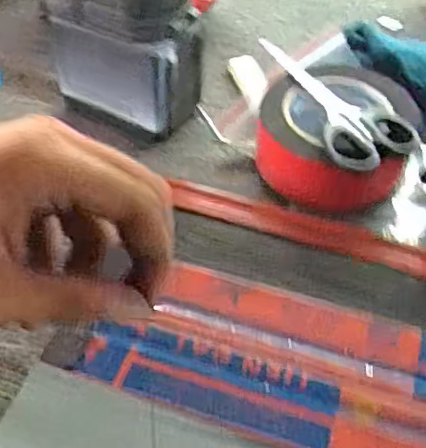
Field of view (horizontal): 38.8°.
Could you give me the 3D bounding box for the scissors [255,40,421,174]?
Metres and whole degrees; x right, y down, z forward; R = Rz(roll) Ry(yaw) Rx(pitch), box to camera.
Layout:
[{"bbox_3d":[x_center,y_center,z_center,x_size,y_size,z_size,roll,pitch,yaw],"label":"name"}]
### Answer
[{"bbox_3d":[0.077,-0.100,0.469,0.063,0.015,0.176,-23,52,-22],"label":"scissors"}]

